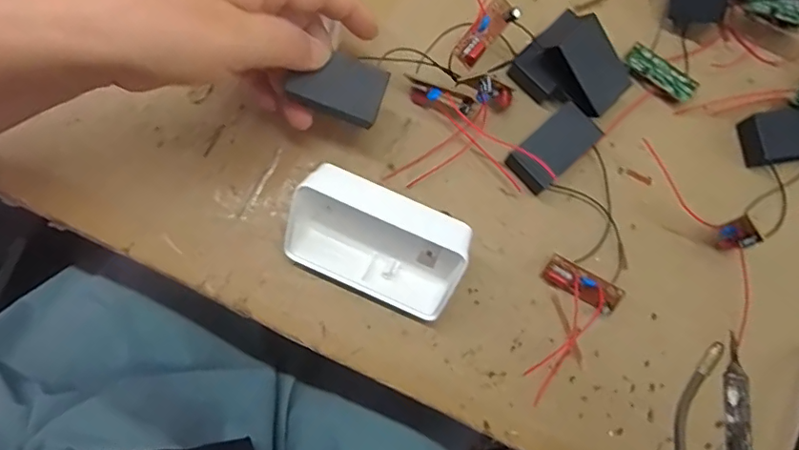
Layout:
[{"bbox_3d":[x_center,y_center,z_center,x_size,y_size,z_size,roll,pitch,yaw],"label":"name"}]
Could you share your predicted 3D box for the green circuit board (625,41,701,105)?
[{"bbox_3d":[0.154,-0.089,0.318,0.043,0.009,0.016,37,82,6],"label":"green circuit board"}]

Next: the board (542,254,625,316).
[{"bbox_3d":[0.102,0.033,0.296,0.043,0.011,0.015,30,81,5],"label":"board"}]

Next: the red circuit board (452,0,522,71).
[{"bbox_3d":[0.047,-0.104,0.288,0.016,0.009,0.042,41,82,6],"label":"red circuit board"}]

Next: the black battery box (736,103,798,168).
[{"bbox_3d":[0.225,-0.051,0.311,0.050,0.020,0.032,-5,80,-1],"label":"black battery box"}]

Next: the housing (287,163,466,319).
[{"bbox_3d":[-0.012,0.009,0.276,0.087,0.045,0.050,23,81,3],"label":"housing"}]

